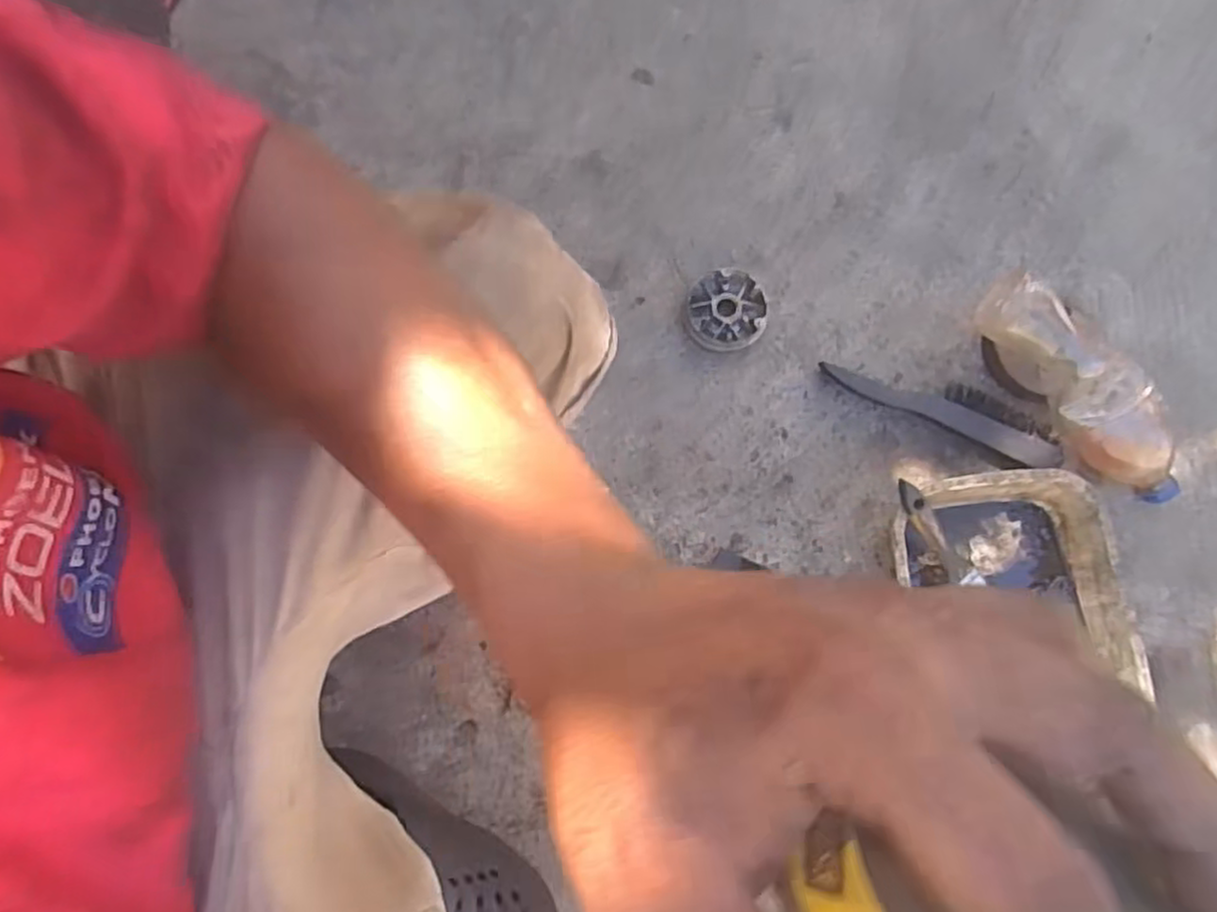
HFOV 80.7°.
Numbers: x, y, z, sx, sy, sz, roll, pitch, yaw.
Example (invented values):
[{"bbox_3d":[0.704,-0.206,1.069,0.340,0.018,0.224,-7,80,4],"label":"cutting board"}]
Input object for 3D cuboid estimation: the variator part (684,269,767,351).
[{"bbox_3d":[0.120,-0.147,0.738,0.078,0.027,0.082,0,77,1],"label":"variator part"}]

